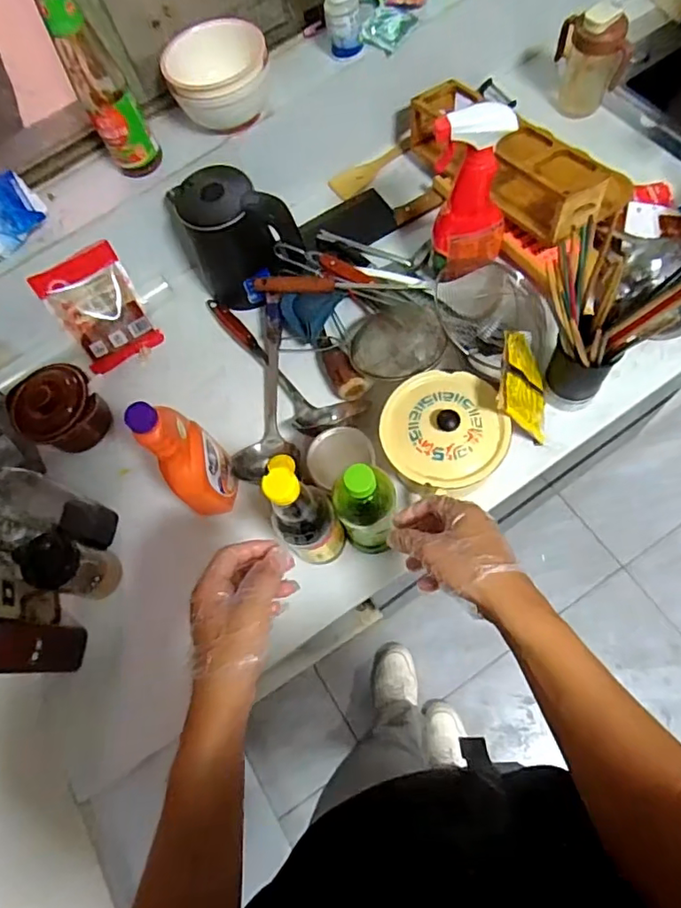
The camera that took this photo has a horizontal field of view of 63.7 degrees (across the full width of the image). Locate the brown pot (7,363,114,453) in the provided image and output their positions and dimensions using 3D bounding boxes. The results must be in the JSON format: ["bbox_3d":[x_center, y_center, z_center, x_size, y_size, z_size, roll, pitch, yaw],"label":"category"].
[{"bbox_3d":[-0.394,-0.064,0.770,0.107,0.095,0.099,-3,68,7],"label":"brown pot"}]

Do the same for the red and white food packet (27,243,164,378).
[{"bbox_3d":[-0.354,-0.212,0.811,0.116,0.025,0.155,-32,113,-12],"label":"red and white food packet"}]

